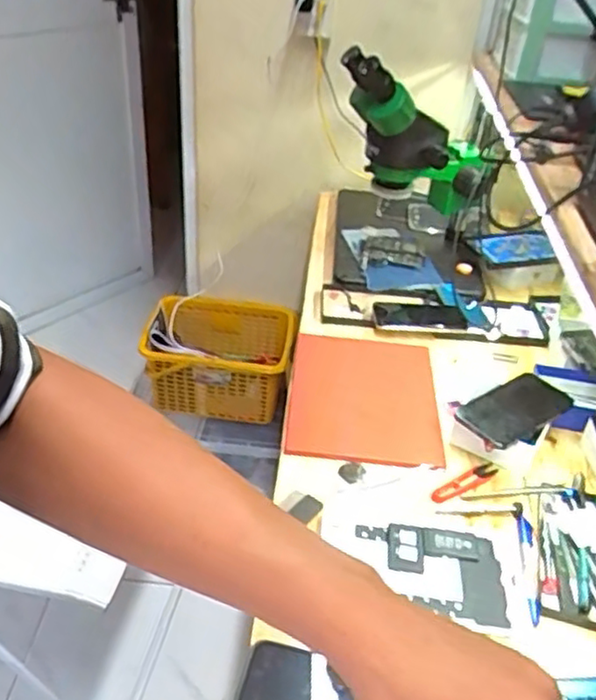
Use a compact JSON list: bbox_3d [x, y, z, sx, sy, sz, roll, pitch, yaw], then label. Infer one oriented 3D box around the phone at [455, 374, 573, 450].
[{"bbox_3d":[0.264,0.071,0.830,0.142,0.016,0.088,-21,39,-23],"label":"phone"}]

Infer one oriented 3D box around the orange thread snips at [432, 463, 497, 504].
[{"bbox_3d":[0.195,0.155,0.788,0.096,0.006,0.024,-20,43,-31],"label":"orange thread snips"}]

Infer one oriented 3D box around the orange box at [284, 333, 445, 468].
[{"bbox_3d":[0.088,0.058,0.907,0.189,0.018,0.252,5,35,0],"label":"orange box"}]

